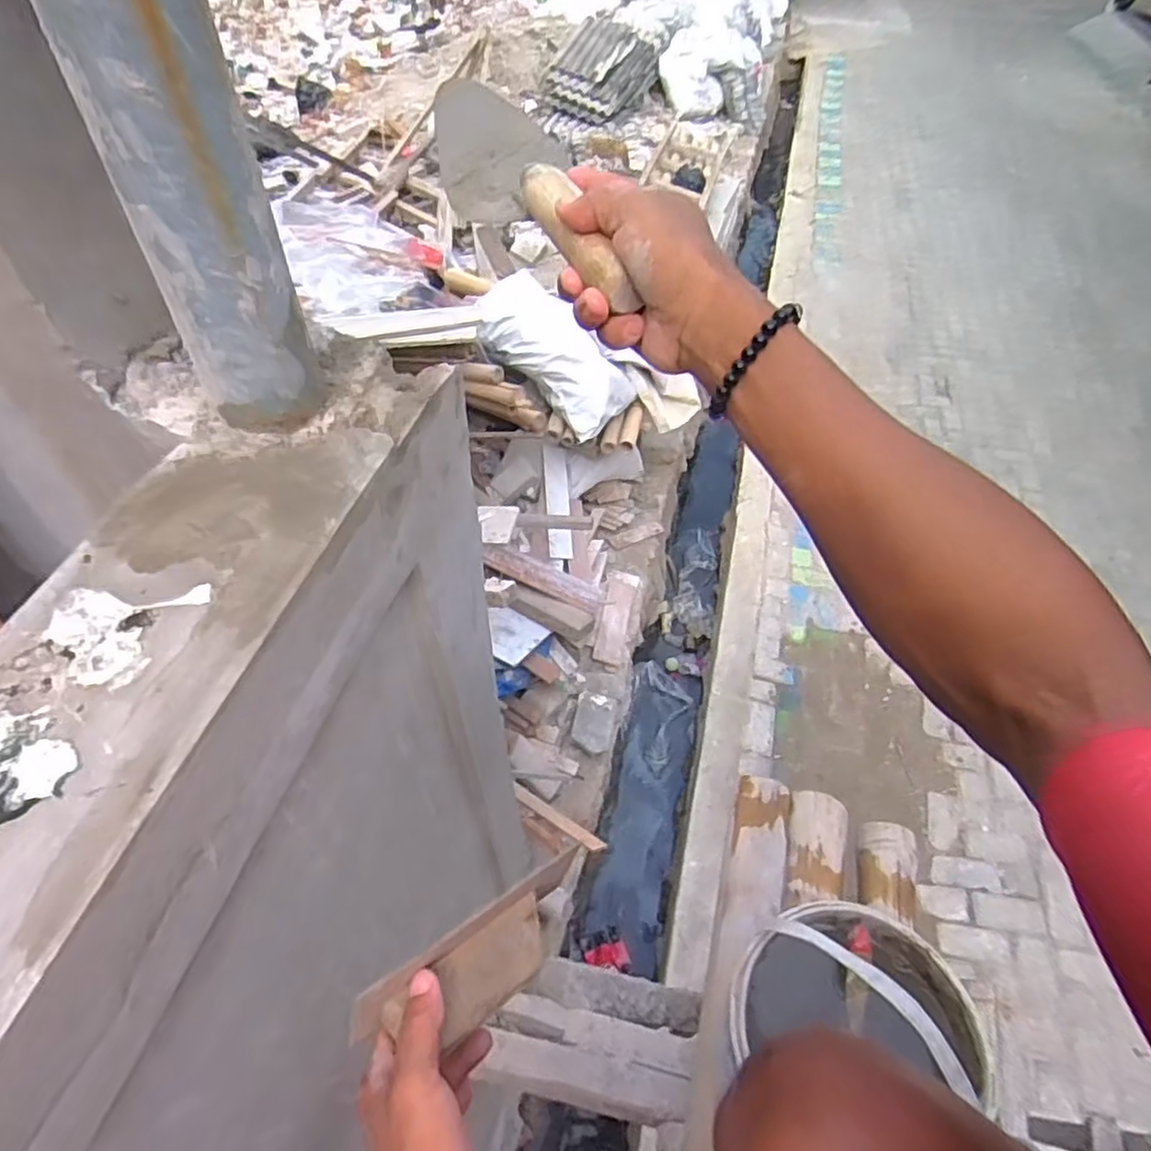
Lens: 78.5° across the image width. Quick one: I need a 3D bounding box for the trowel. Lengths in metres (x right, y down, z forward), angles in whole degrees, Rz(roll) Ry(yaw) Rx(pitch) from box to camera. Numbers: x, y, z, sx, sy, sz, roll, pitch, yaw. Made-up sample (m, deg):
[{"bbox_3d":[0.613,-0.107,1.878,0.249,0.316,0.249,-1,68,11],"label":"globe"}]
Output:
[{"bbox_3d":[-0.023,-0.239,0.439,0.074,0.053,0.248,-19,52,-15],"label":"trowel"}]

